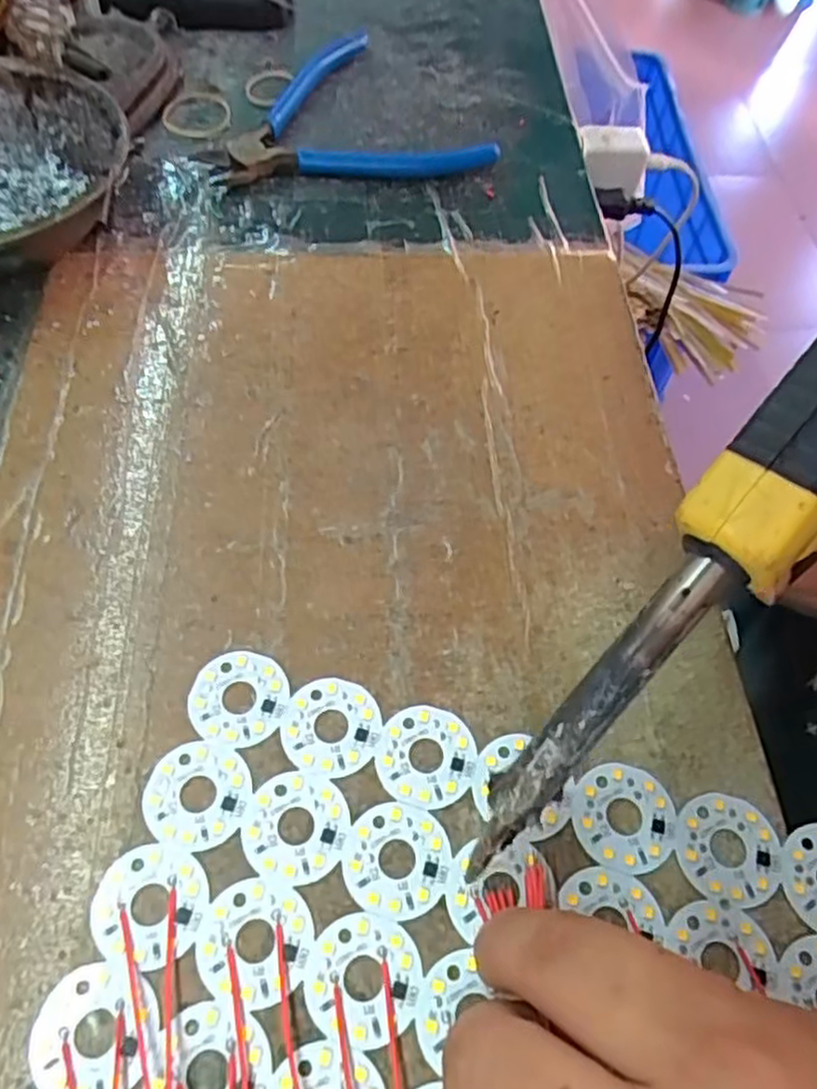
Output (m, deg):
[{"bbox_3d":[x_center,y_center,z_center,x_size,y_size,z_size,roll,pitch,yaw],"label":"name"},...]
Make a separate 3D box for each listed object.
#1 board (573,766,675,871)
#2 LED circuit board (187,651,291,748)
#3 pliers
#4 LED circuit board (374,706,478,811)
[{"bbox_3d":[0.064,0.080,0.218,0.030,0.004,0.030,-5,59,-6],"label":"board"},{"bbox_3d":[-0.053,0.048,0.231,0.030,0.004,0.030,-4,59,-5],"label":"LED circuit board"},{"bbox_3d":[-0.042,-0.220,0.387,0.131,0.012,0.129,-31,65,-20],"label":"pliers"},{"bbox_3d":[0.005,0.064,0.225,0.031,0.004,0.030,-5,59,-6],"label":"LED circuit board"}]

